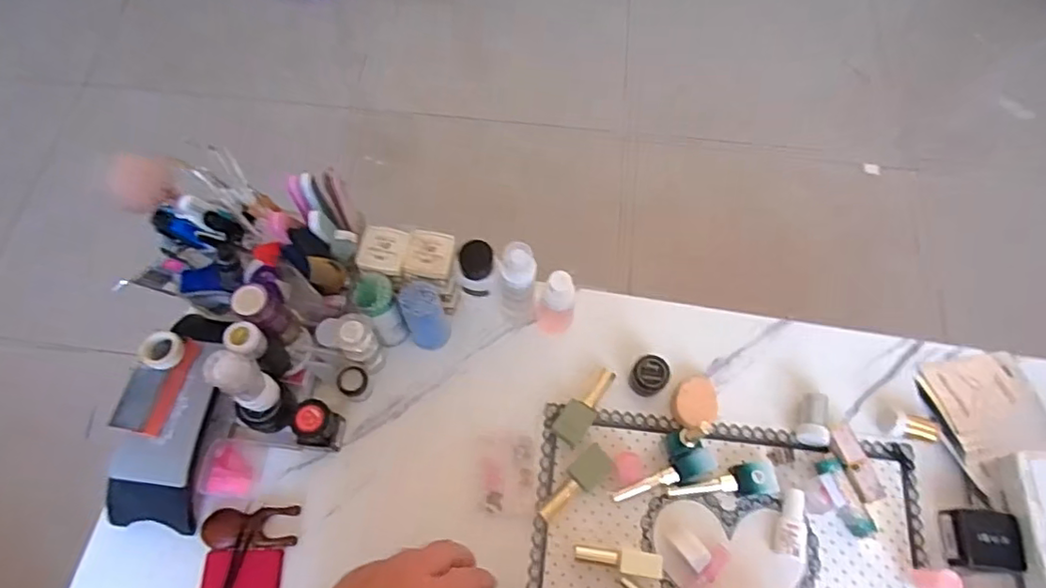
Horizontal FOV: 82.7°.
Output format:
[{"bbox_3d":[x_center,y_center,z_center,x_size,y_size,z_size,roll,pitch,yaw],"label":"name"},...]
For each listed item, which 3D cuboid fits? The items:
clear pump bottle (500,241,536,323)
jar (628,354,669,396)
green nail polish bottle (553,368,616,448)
[{"bbox_3d":[-0.006,-0.008,0.612,0.035,0.132,0.030,9,67,3],"label":"clear pump bottle"},{"bbox_3d":[0.136,0.085,0.635,0.036,0.033,0.041,32,70,12],"label":"jar"},{"bbox_3d":[0.068,0.118,0.631,0.032,0.019,0.086,36,71,14],"label":"green nail polish bottle"}]

